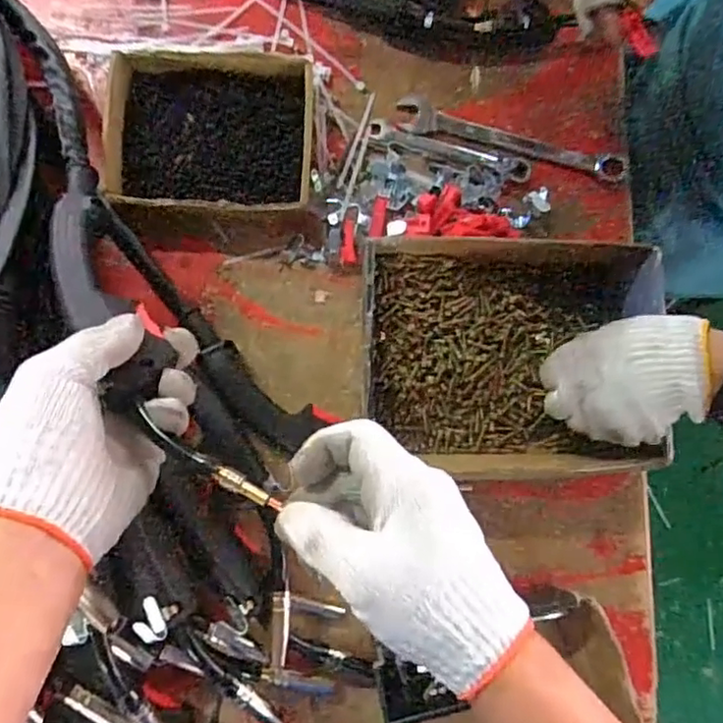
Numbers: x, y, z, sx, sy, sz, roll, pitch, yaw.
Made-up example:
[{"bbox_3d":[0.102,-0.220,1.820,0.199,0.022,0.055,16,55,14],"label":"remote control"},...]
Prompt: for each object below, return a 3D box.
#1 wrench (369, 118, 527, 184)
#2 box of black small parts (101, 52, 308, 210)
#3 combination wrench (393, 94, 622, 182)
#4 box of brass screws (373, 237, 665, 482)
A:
[{"bbox_3d":[0.081,-0.195,0.575,0.154,0.006,0.023,15,83,-6],"label":"wrench"},{"bbox_3d":[-0.131,-0.196,0.540,0.173,0.039,0.133,0,85,-7],"label":"box of black small parts"},{"bbox_3d":[0.142,-0.208,0.580,0.215,0.020,0.035,14,83,-6],"label":"combination wrench"},{"bbox_3d":[0.123,-0.004,0.531,0.245,0.074,0.197,0,85,-7],"label":"box of brass screws"}]

